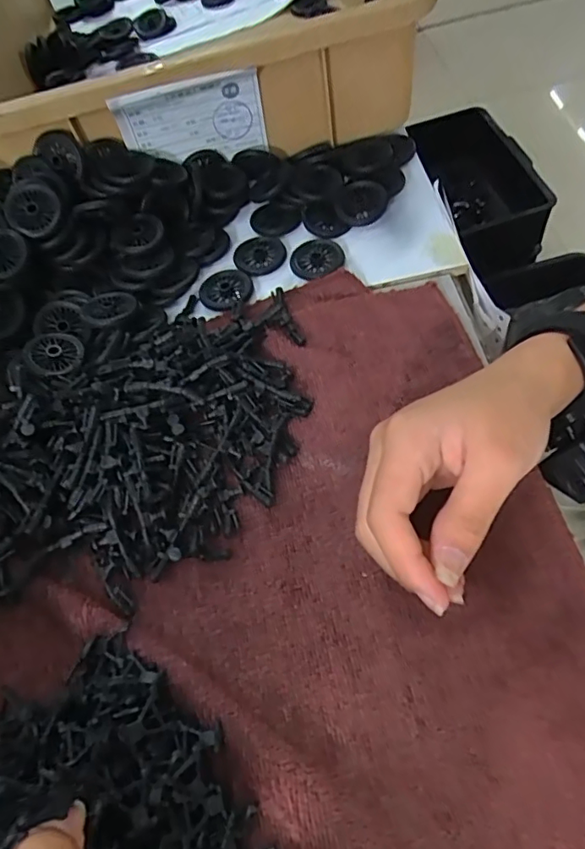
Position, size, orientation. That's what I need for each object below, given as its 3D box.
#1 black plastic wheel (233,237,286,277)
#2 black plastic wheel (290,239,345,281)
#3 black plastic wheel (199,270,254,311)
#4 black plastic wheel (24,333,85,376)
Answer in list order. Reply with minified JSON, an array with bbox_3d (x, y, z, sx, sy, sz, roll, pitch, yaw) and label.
[{"bbox_3d":[-0.025,-0.125,0.402,0.037,0.005,0.039,-4,58,7],"label":"black plastic wheel"},{"bbox_3d":[0.017,-0.120,0.388,0.036,0.006,0.040,-20,57,-3],"label":"black plastic wheel"},{"bbox_3d":[-0.049,-0.096,0.389,0.036,0.008,0.040,-42,61,-16],"label":"black plastic wheel"},{"bbox_3d":[-0.156,-0.046,0.357,0.034,0.008,0.036,-28,58,-8],"label":"black plastic wheel"}]

